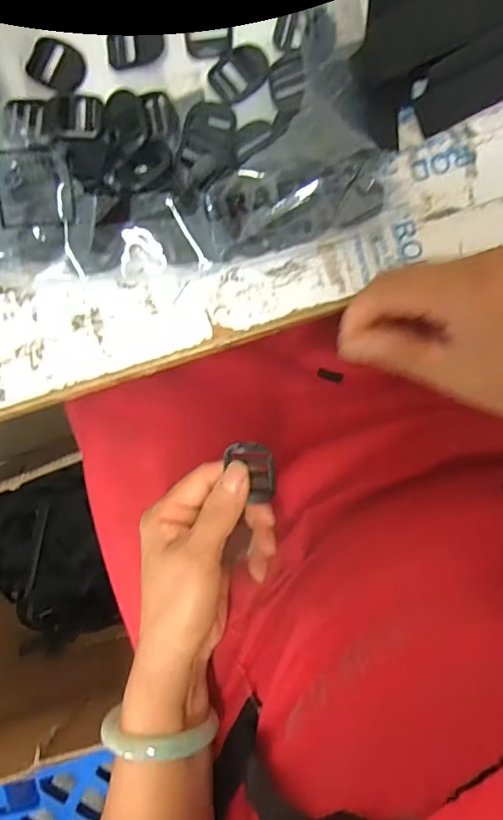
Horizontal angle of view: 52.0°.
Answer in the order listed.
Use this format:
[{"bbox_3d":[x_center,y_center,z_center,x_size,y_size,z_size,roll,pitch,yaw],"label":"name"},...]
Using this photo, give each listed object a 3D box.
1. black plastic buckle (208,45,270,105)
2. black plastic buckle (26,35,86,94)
[{"bbox_3d":[-0.007,-0.221,0.337,0.037,0.004,0.030,-38,87,5],"label":"black plastic buckle"},{"bbox_3d":[-0.130,-0.233,0.346,0.039,0.004,0.030,27,93,5],"label":"black plastic buckle"}]

